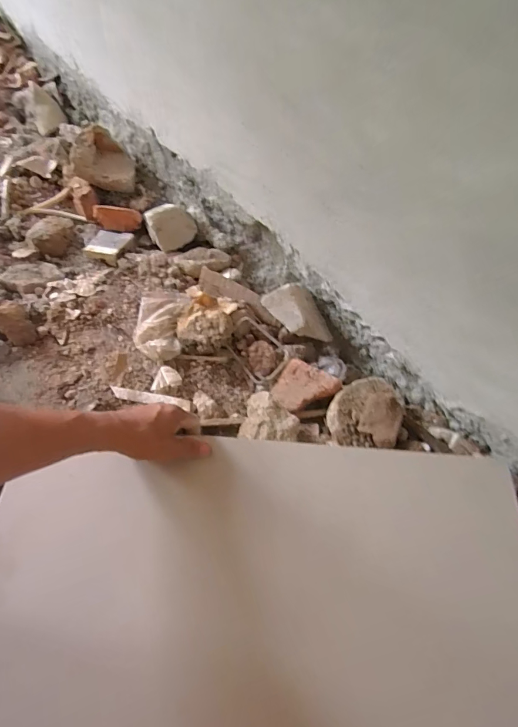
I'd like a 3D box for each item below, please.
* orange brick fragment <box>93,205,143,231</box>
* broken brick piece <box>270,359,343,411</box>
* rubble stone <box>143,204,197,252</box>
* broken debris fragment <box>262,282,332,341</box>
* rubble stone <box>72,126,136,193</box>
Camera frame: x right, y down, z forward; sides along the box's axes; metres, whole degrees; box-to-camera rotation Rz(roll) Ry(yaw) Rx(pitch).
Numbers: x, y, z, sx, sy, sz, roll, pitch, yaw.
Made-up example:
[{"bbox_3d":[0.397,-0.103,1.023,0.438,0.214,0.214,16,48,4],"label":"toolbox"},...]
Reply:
[{"bbox_3d":[-0.270,-0.279,0.758,0.084,0.023,0.048,3,88,-15],"label":"orange brick fragment"},{"bbox_3d":[0.066,0.039,0.572,0.083,0.032,0.071,28,64,14],"label":"broken brick piece"},{"bbox_3d":[-0.158,-0.245,0.704,0.077,0.056,0.071,0,60,-1],"label":"rubble stone"},{"bbox_3d":[0.058,-0.085,0.610,0.087,0.065,0.102,-23,63,-13],"label":"broken debris fragment"},{"bbox_3d":[-0.309,-0.406,0.789,0.110,0.071,0.102,-9,61,-6],"label":"rubble stone"}]

